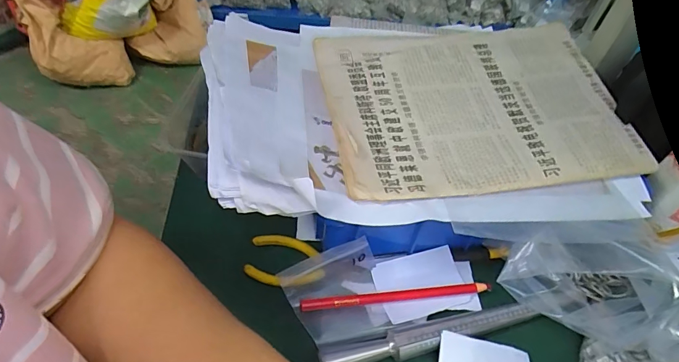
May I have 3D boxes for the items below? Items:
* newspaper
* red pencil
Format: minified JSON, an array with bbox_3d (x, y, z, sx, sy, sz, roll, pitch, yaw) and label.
[{"bbox_3d":[0.120,-0.075,0.368,0.258,0.012,0.188,-5,59,-8],"label":"newspaper"},{"bbox_3d":[0.050,0.098,0.346,0.163,0.004,0.010,-3,82,-9],"label":"red pencil"}]

